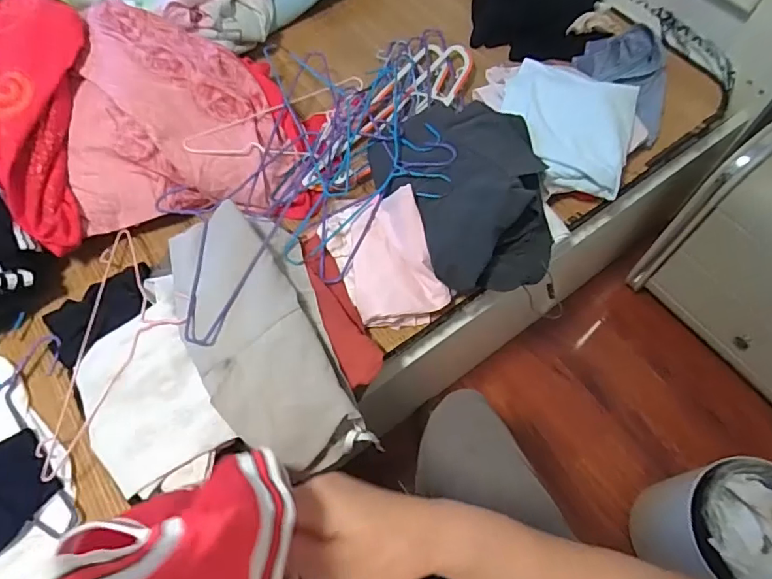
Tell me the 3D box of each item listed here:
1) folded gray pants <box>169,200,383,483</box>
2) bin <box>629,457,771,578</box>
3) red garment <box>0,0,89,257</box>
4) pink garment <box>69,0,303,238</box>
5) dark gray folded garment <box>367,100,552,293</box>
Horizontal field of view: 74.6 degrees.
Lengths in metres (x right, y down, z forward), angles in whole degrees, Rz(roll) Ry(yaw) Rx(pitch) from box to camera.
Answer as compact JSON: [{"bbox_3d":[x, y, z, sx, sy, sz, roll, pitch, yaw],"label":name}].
[{"bbox_3d":[-0.168,0.048,0.657,0.171,0.062,0.365,-24,66,-10],"label":"folded gray pants"},{"bbox_3d":[0.572,0.412,0.855,0.197,0.294,0.206,-15,64,-6],"label":"bin"},{"bbox_3d":[-0.531,-0.255,0.762,0.167,0.051,0.401,-8,85,-2],"label":"red garment"},{"bbox_3d":[-0.335,-0.288,0.817,0.321,0.151,0.336,-11,64,-3],"label":"pink garment"},{"bbox_3d":[0.115,-0.175,0.757,0.239,0.098,0.358,-14,64,-5],"label":"dark gray folded garment"}]

